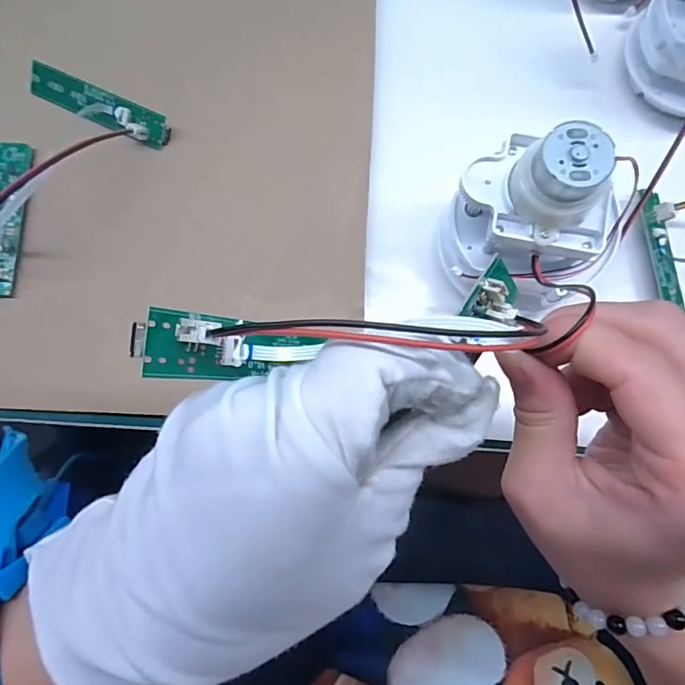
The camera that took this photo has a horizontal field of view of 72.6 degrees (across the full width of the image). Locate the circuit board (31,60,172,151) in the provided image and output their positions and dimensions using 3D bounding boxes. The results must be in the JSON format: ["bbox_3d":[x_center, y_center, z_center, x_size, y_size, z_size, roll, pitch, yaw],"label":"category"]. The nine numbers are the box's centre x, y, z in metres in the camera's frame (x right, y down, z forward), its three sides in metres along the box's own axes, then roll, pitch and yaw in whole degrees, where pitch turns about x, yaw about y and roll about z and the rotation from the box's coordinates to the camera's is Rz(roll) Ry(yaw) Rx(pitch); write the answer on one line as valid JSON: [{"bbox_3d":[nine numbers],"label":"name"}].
[{"bbox_3d":[-0.132,-0.128,0.250,0.084,0.011,0.017,25,106,7],"label":"circuit board"}]

